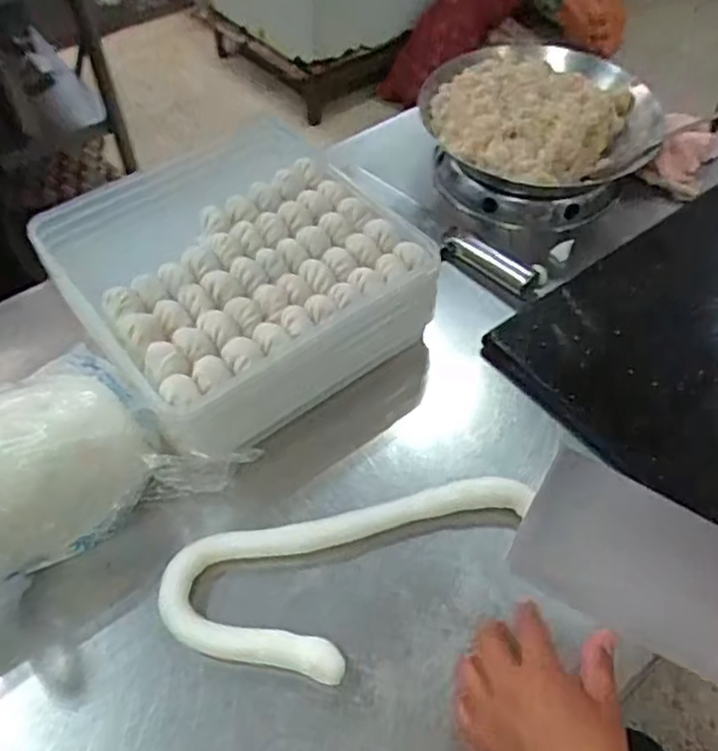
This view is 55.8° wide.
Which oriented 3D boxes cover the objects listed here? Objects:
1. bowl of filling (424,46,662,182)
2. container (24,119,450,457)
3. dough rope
[{"bbox_3d":[0.226,-0.331,0.849,0.262,0.063,0.245,1,52,-1],"label":"bowl of filling"},{"bbox_3d":[-0.123,-0.104,0.684,0.295,0.094,0.294,-34,60,-24],"label":"container"},{"bbox_3d":[0.004,0.165,0.553,0.315,0.022,0.129,-12,54,-10],"label":"dough rope"}]

